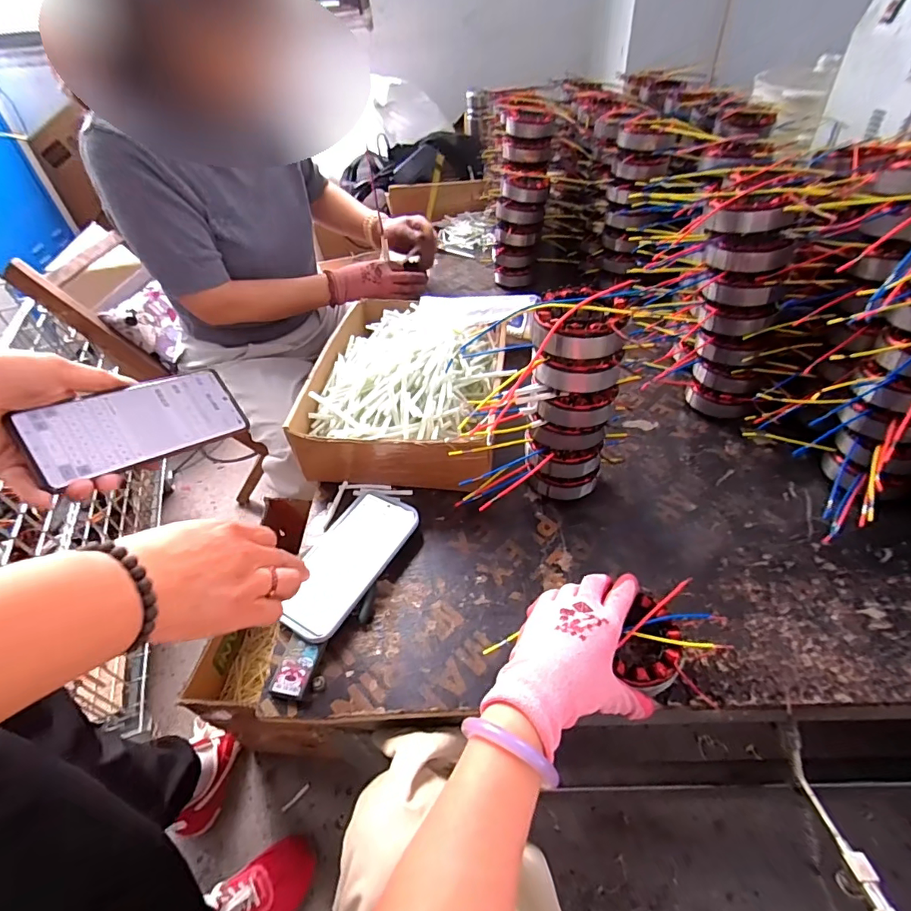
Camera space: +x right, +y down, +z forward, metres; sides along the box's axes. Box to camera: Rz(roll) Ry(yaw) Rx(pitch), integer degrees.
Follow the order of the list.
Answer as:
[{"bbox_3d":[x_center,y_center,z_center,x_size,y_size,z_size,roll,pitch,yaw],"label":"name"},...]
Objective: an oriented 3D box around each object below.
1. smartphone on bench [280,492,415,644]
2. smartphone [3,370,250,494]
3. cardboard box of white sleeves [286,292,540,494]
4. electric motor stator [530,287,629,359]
[{"bbox_3d":[-0.114,0.109,0.506,0.084,0.012,0.170,20,53,25],"label":"smartphone on bench"},{"bbox_3d":[-0.273,-0.030,0.422,0.159,0.005,0.075,-28,79,-43],"label":"smartphone"},{"bbox_3d":[-0.056,-0.102,0.657,0.247,0.096,0.310,3,46,9],"label":"cardboard box of white sleeves"},{"bbox_3d":[0.113,-0.122,0.438,0.085,0.042,0.080,3,46,9],"label":"electric motor stator"}]

